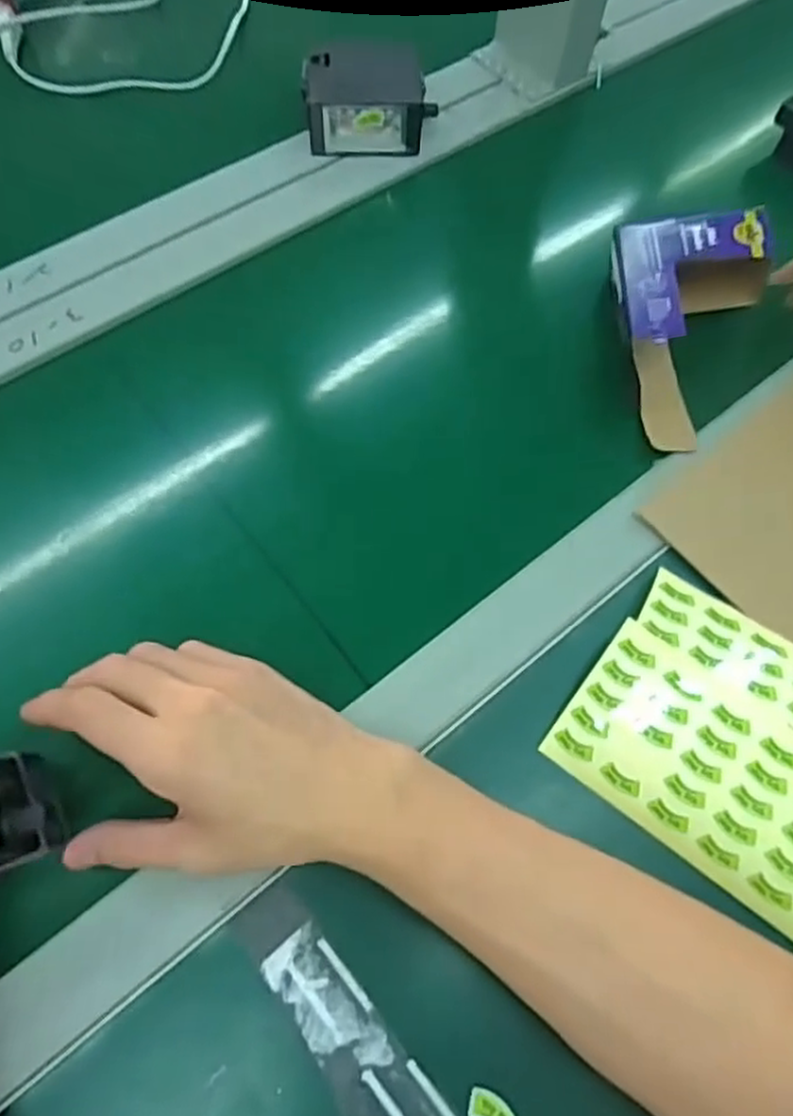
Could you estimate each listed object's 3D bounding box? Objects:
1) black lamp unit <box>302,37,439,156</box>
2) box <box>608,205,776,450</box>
[{"bbox_3d":[-0.020,-0.350,0.547,0.100,0.048,0.075,1,63,-3],"label":"black lamp unit"},{"bbox_3d":[0.189,-0.147,0.449,0.105,0.052,0.154,5,63,-1],"label":"box"}]

